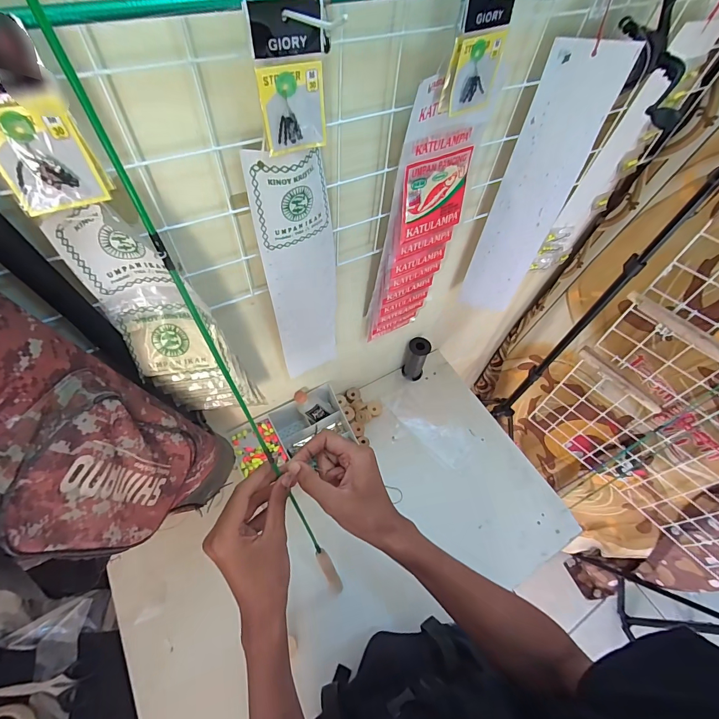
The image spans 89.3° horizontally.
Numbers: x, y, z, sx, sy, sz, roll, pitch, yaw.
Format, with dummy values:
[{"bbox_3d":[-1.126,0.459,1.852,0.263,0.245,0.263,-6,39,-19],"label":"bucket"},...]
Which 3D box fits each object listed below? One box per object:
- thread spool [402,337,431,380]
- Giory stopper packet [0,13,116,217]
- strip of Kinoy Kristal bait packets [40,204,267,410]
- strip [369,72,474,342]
[{"bbox_3d":[0.135,-0.002,0.864,0.052,0.116,0.050,2,58,-3],"label":"thread spool"},{"bbox_3d":[-0.201,-0.140,0.219,0.054,0.096,0.019,-24,62,-18],"label":"Giory stopper packet"},{"bbox_3d":[-0.195,-0.018,0.411,0.109,0.318,0.067,-26,63,-19],"label":"strip of Kinoy Kristal bait packets"},{"bbox_3d":[0.085,-0.162,0.527,0.118,0.402,0.027,-25,63,-18],"label":"strip"}]

